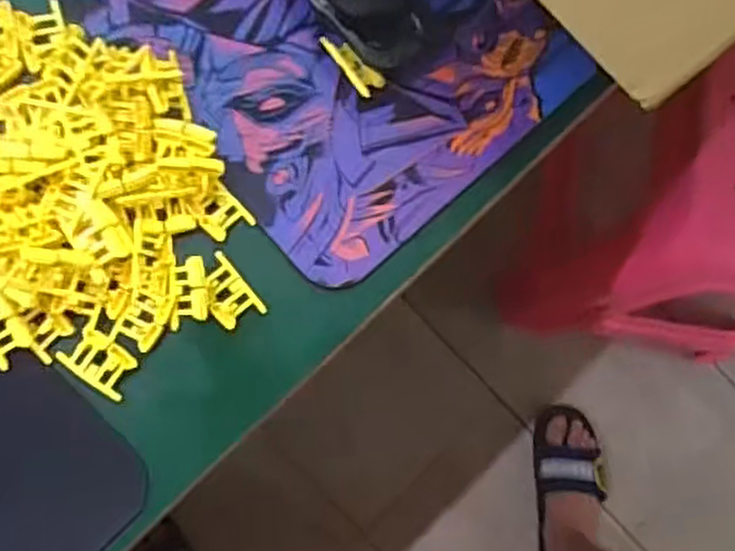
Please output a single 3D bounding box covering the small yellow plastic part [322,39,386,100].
[{"bbox_3d":[-0.009,-0.126,0.455,0.019,0.014,0.042,-42,92,-8],"label":"small yellow plastic part"}]

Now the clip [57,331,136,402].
[{"bbox_3d":[-0.152,0.049,0.430,0.041,0.004,0.027,36,83,-3],"label":"clip"}]

